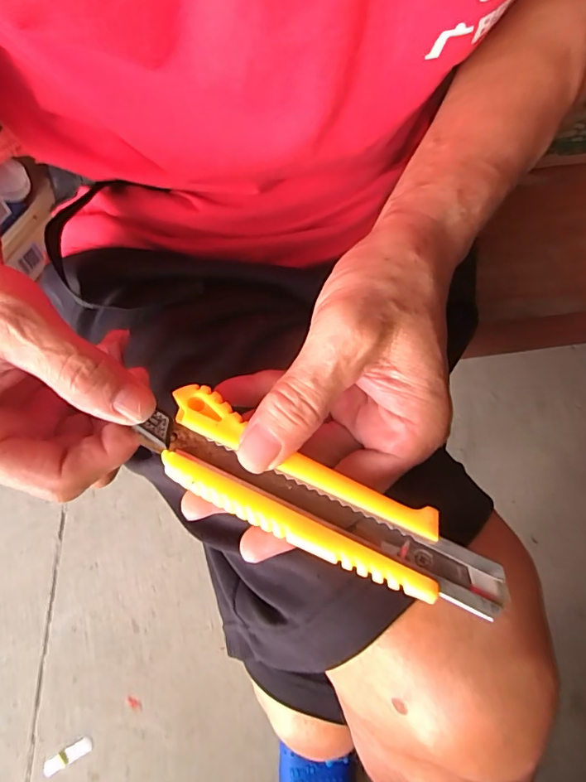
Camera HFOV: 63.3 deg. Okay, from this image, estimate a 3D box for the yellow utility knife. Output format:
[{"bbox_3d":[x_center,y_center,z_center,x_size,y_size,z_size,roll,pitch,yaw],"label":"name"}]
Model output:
[{"bbox_3d":[0.005,0.041,0.189,0.151,0.009,0.038,24,65,20],"label":"yellow utility knife"}]

